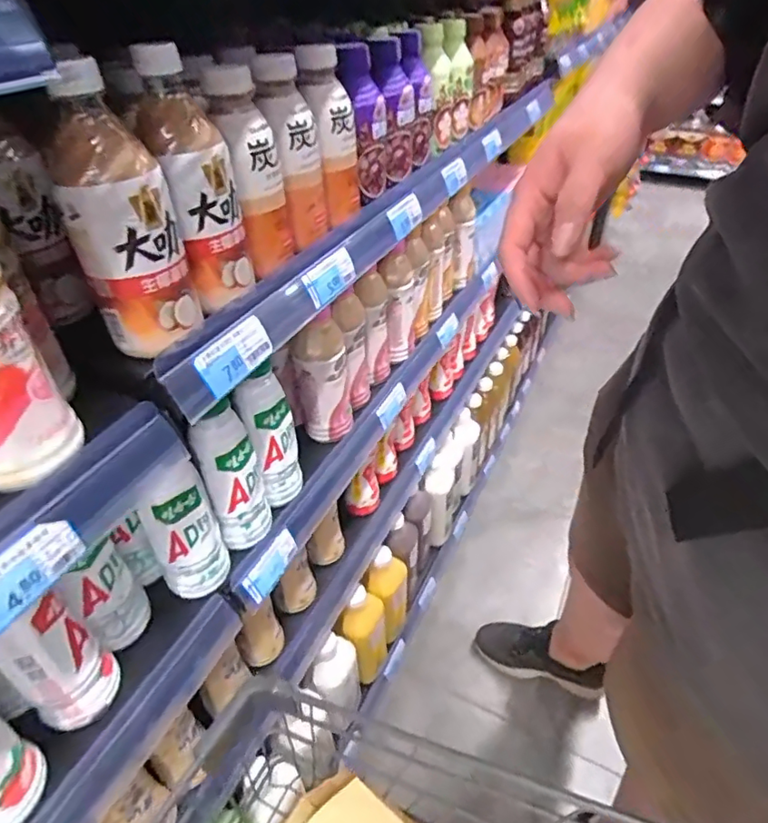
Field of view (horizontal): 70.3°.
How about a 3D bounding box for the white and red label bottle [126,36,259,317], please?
[{"bbox_3d":[-0.139,-0.173,0.415,0.065,0.167,0.056,-26,46,-26],"label":"white and red label bottle"}]

